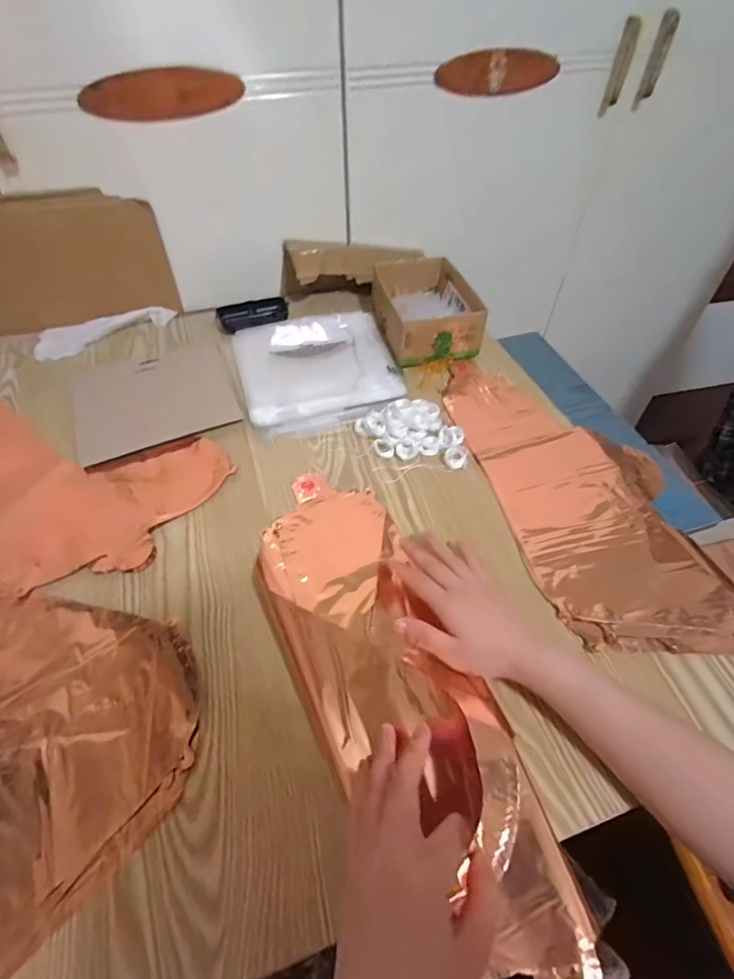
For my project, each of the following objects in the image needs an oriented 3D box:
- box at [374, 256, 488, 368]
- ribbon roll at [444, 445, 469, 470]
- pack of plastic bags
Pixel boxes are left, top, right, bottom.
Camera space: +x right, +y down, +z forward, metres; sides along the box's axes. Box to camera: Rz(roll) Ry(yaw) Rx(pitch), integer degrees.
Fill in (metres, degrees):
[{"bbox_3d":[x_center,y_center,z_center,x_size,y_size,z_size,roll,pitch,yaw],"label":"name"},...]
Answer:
[{"bbox_3d":[0.086,-0.272,0.695,0.123,0.062,0.192,-9,51,-7],"label":"box"},{"bbox_3d":[0.105,-0.038,0.546,0.026,0.007,0.032,10,51,9],"label":"ribbon roll"},{"bbox_3d":[-0.072,-0.183,0.663,0.209,0.020,0.257,-12,52,-9],"label":"pack of plastic bags"}]

